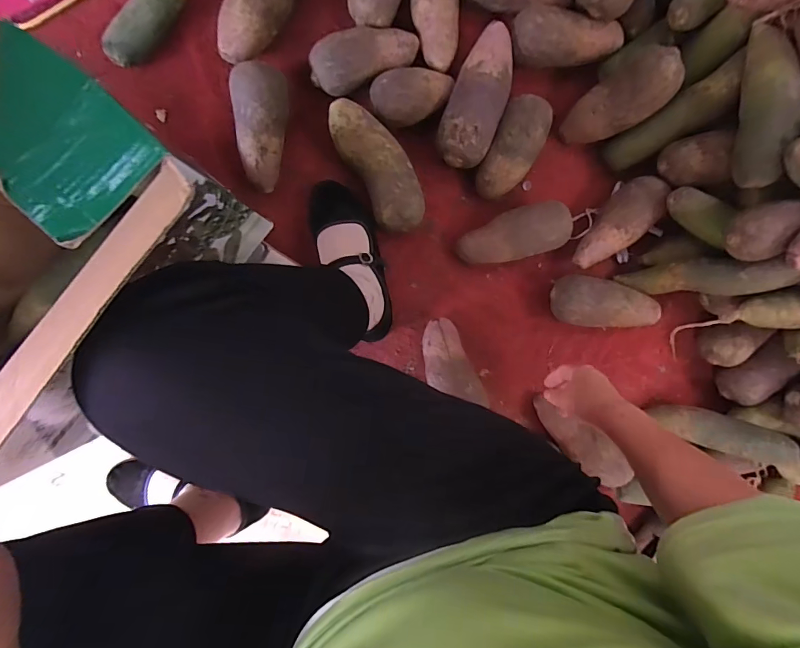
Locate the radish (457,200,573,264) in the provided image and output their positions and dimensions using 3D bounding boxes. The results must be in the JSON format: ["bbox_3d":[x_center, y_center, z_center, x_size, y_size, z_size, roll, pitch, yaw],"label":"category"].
[{"bbox_3d":[0.166,-0.130,0.624,0.156,0.058,0.068,-16,96,0],"label":"radish"}]

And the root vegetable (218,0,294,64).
[{"bbox_3d":[-0.203,-0.420,0.578,0.071,0.069,0.130,30,94,-4],"label":"root vegetable"}]

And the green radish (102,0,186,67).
[{"bbox_3d":[-0.343,-0.427,0.581,0.051,0.048,0.163,35,94,-4],"label":"green radish"}]

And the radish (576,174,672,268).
[{"bbox_3d":[0.318,-0.145,0.623,0.063,0.061,0.155,43,93,-5],"label":"radish"}]

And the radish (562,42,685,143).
[{"bbox_3d":[0.302,-0.306,0.582,0.078,0.056,0.155,48,136,-8],"label":"radish"}]

